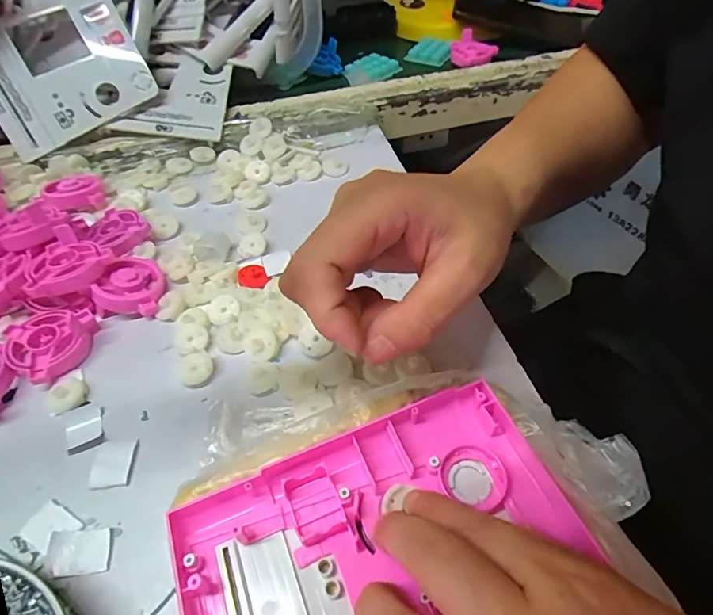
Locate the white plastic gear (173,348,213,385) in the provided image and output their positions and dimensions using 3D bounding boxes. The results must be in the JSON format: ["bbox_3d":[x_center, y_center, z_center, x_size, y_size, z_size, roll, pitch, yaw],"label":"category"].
[{"bbox_3d":[-0.104,0.039,0.292,0.023,0.006,0.022,-18,52,-10],"label":"white plastic gear"}]

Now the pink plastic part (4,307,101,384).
[{"bbox_3d":[-0.202,0.022,0.306,0.052,0.018,0.053,-2,51,3],"label":"pink plastic part"}]

